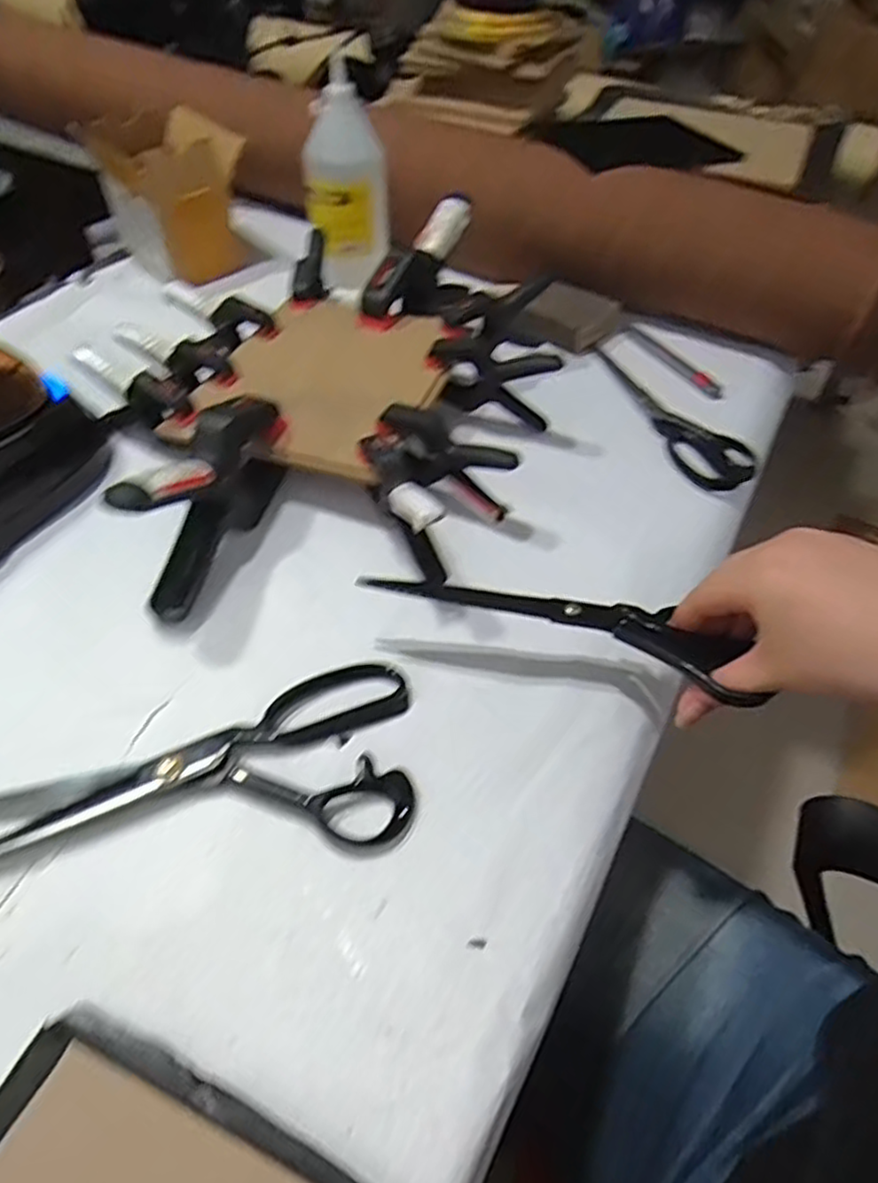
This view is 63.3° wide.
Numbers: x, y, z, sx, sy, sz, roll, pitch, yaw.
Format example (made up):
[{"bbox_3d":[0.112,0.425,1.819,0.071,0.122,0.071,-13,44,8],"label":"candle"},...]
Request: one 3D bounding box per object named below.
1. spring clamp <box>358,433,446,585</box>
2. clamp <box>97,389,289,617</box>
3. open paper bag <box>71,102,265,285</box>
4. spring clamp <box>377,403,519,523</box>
[{"bbox_3d":[-0.024,-0.059,0.482,0.033,0.081,0.110,-13,51,-13],"label":"spring clamp"},{"bbox_3d":[-0.149,-0.070,0.471,0.034,0.091,0.149,14,50,9],"label":"clamp"},{"bbox_3d":[-0.269,-0.405,0.745,0.114,0.126,0.117,31,55,22],"label":"open paper bag"},{"bbox_3d":[0.006,-0.092,0.507,0.099,0.067,0.022,18,51,13],"label":"spring clamp"}]

